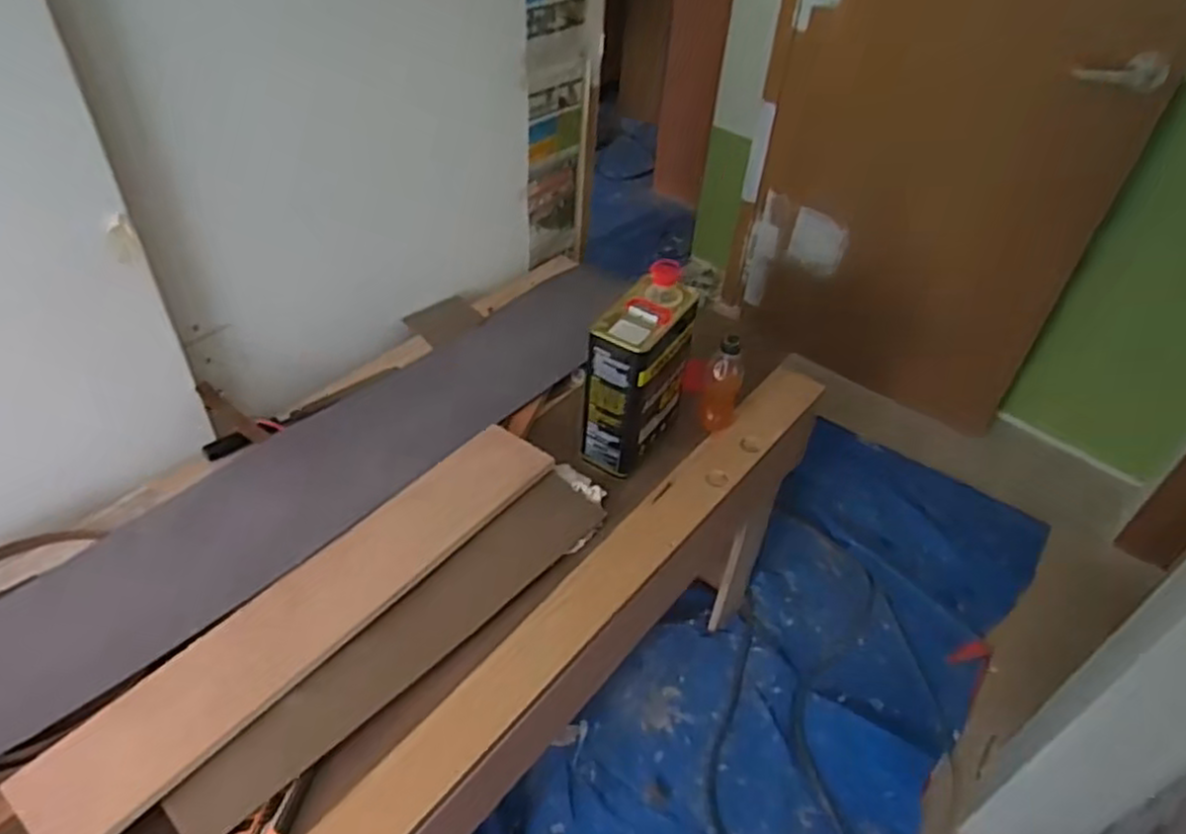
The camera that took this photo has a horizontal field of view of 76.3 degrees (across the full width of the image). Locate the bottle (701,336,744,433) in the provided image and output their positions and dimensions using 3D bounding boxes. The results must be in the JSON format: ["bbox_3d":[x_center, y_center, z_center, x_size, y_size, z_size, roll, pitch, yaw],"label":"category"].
[{"bbox_3d":[0.202,-0.052,1.157,0.055,0.156,0.063,13,44,9],"label":"bottle"}]

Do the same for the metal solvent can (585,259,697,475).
[{"bbox_3d":[0.062,-0.052,1.066,0.097,0.255,0.167,27,48,23],"label":"metal solvent can"}]

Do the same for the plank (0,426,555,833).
[{"bbox_3d":[-0.308,0.210,0.890,0.119,0.020,0.652,35,50,21],"label":"plank"}]

